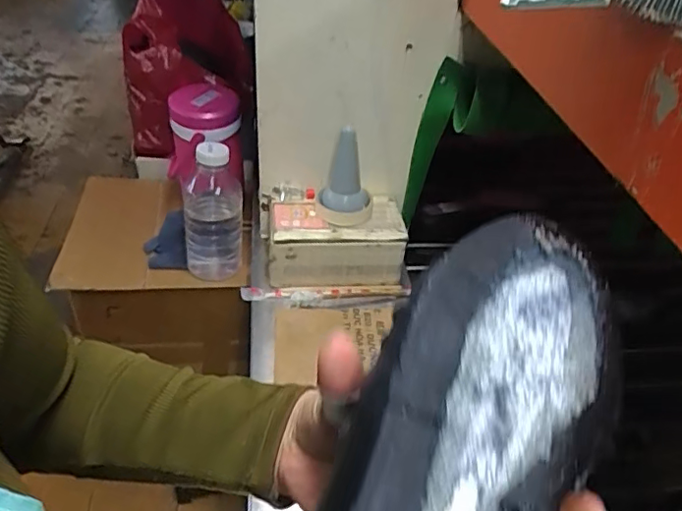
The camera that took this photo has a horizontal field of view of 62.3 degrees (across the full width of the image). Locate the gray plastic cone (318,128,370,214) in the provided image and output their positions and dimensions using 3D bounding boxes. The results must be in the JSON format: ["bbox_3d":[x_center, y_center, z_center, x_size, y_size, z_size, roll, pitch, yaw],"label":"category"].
[{"bbox_3d":[0.009,-0.125,0.790,0.070,0.113,0.066,5,38,-1],"label":"gray plastic cone"}]

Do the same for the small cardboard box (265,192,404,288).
[{"bbox_3d":[-0.016,-0.025,0.836,0.206,0.084,0.121,2,38,-5],"label":"small cardboard box"}]

